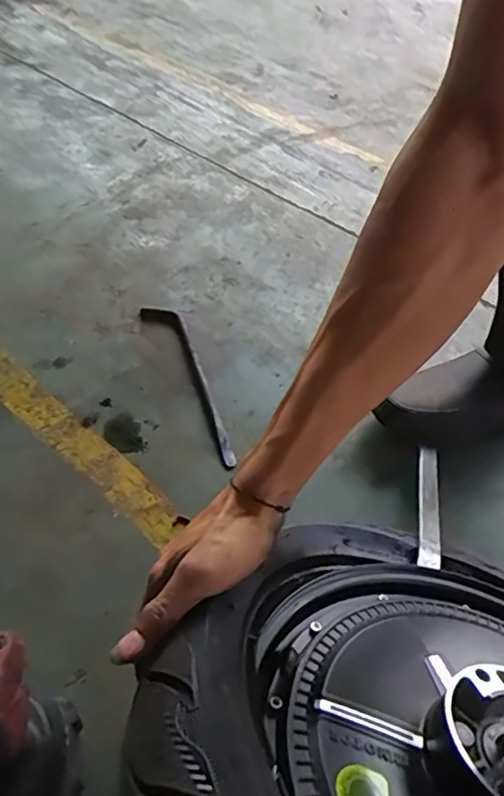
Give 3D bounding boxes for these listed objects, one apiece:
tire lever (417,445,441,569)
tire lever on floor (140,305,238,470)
[{"bbox_3d":[0.174,0.098,0.548,0.019,0.011,0.182,15,34,8],"label":"tire lever"},{"bbox_3d":[-0.074,-0.031,0.699,0.043,0.011,0.280,-18,53,-20],"label":"tire lever on floor"}]

